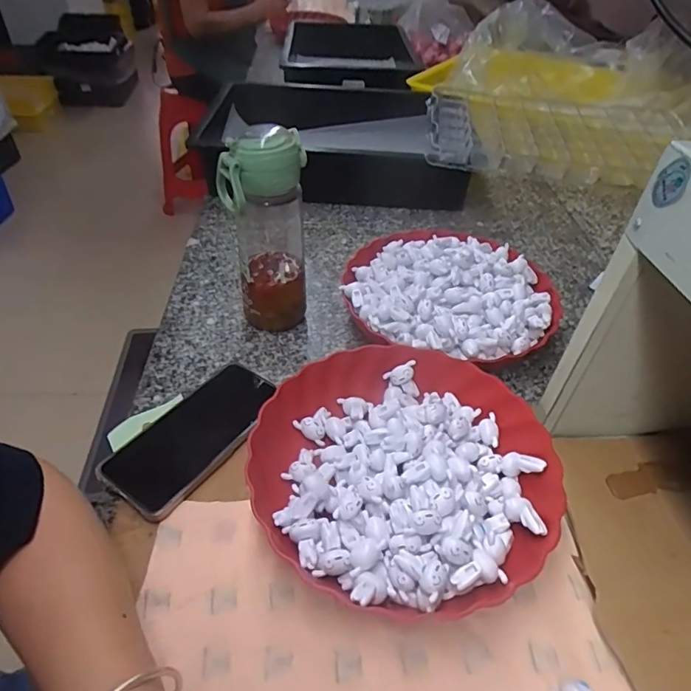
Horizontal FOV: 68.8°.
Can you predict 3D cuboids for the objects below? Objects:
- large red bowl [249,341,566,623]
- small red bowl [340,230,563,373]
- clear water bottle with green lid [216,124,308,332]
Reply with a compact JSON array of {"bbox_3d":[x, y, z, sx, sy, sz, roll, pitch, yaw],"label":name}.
[{"bbox_3d":[0.052,0.100,0.425,0.234,0.050,0.238,1,43,-1],"label":"large red bowl"},{"bbox_3d":[0.120,-0.057,0.591,0.236,0.070,0.219,1,43,-1],"label":"small red bowl"},{"bbox_3d":[-0.083,-0.112,0.531,0.077,0.220,0.073,-6,43,-8],"label":"clear water bottle with green lid"}]

